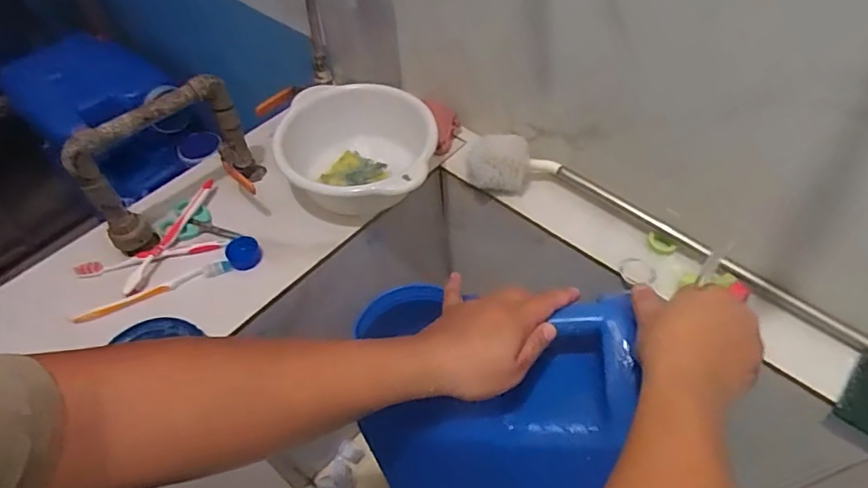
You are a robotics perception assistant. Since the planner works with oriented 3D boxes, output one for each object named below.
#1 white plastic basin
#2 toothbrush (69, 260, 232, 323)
[{"bbox_3d":[-0.107,-0.116,0.717,0.199,0.096,0.199,-1,52,2],"label":"white plastic basin"},{"bbox_3d":[-0.328,0.054,0.635,0.176,0.015,0.014,-22,54,-14],"label":"toothbrush"}]

